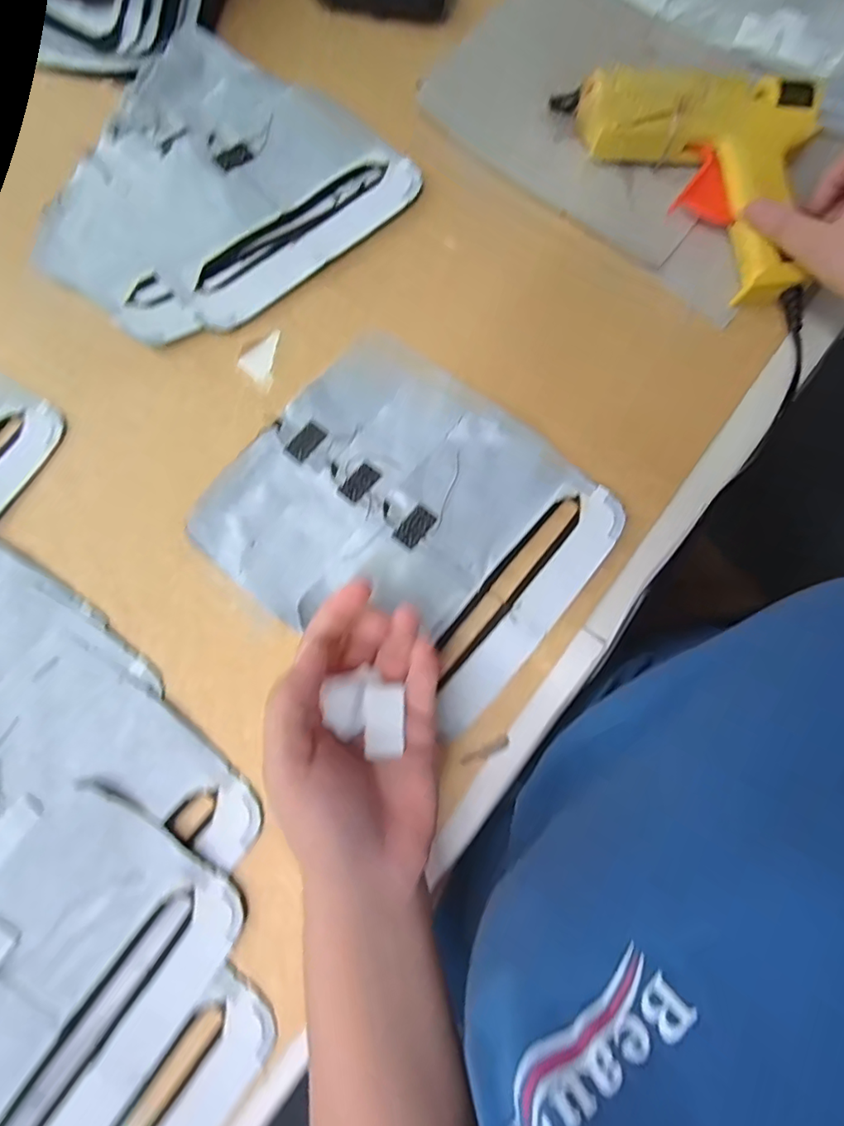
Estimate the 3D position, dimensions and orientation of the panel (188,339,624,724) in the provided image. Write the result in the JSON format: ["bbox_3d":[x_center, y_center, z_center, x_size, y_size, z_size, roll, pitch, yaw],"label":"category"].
[{"bbox_3d":[-0.009,-0.030,0.344,0.222,0.009,0.192,38,81,8],"label":"panel"}]

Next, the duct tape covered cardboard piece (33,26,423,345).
[{"bbox_3d":[-0.154,-0.272,0.385,0.234,0.019,0.203,-43,81,-7],"label":"duct tape covered cardboard piece"}]

